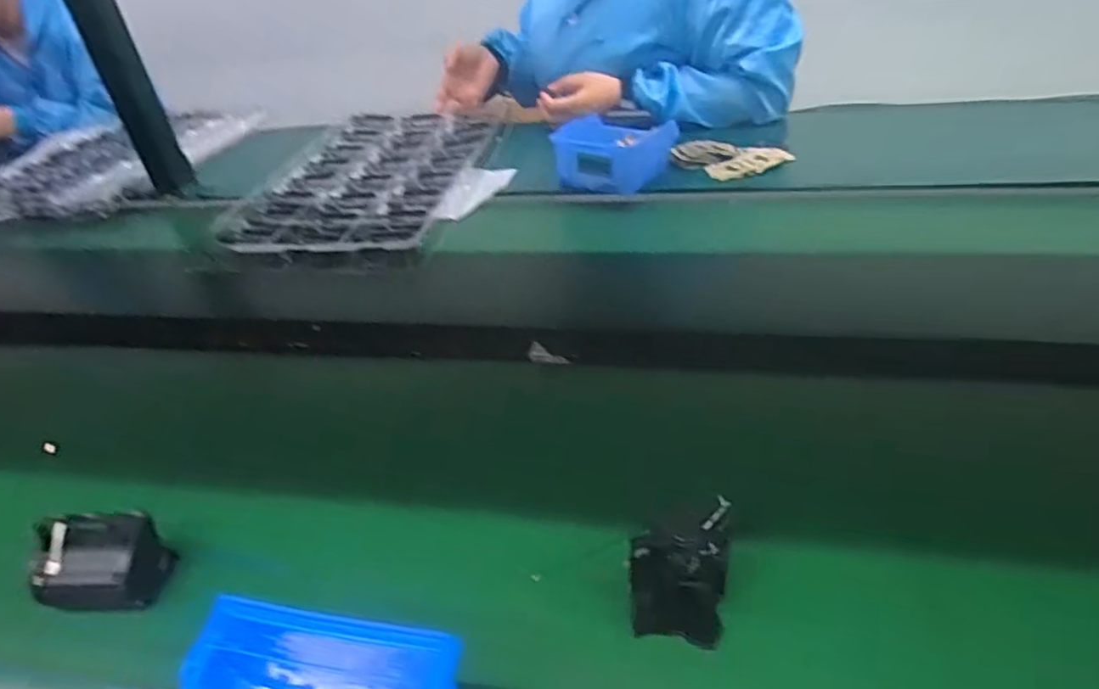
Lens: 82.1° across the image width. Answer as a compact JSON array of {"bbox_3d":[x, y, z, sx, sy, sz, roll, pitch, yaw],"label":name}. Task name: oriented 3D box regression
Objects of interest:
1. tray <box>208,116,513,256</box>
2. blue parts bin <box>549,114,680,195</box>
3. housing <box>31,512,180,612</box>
[{"bbox_3d":[-0.252,-0.242,0.897,0.295,0.023,0.450,3,38,11],"label":"tray"},{"bbox_3d":[0.083,-0.250,0.821,0.125,0.059,0.126,22,45,31],"label":"blue parts bin"},{"bbox_3d":[-0.270,0.132,0.377,0.058,0.054,0.044,1,38,8],"label":"housing"}]

